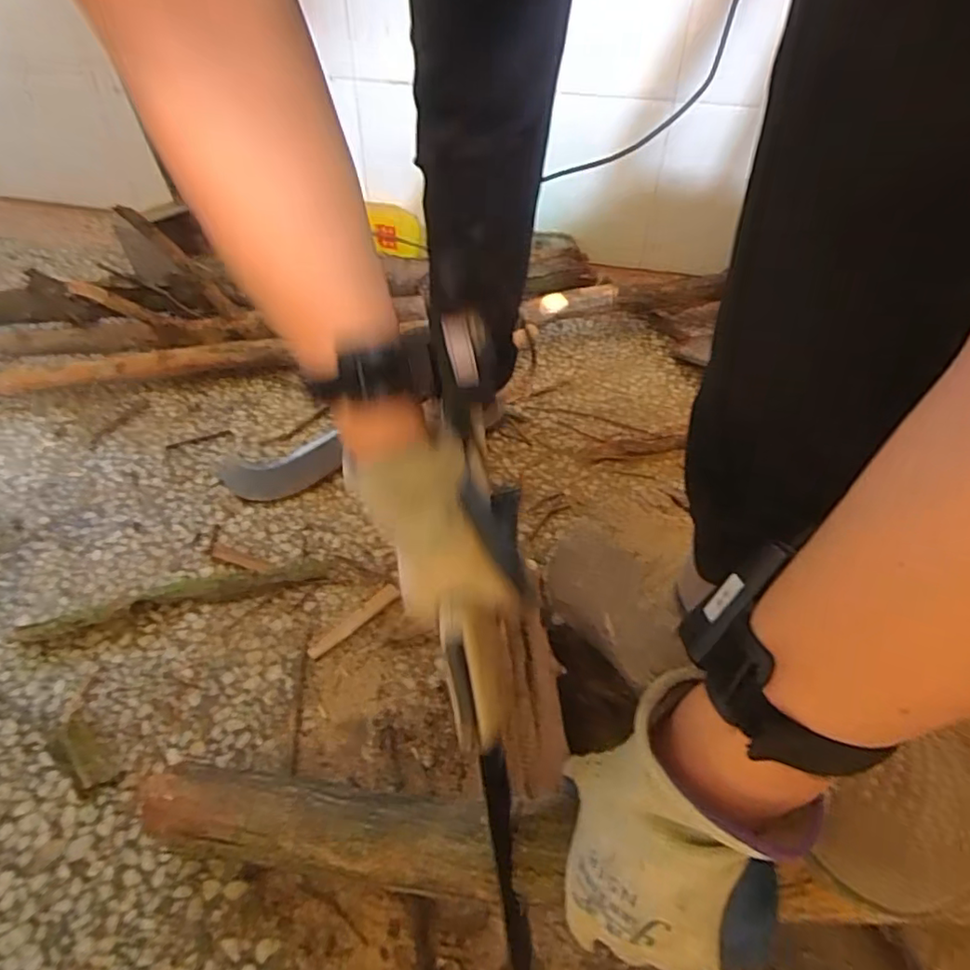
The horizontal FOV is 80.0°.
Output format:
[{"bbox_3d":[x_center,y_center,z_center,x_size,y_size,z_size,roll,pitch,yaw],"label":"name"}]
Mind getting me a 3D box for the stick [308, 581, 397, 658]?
[{"bbox_3d":[-0.131,0.138,0.585,0.018,0.004,0.105,33,54,28],"label":"stick"}]

